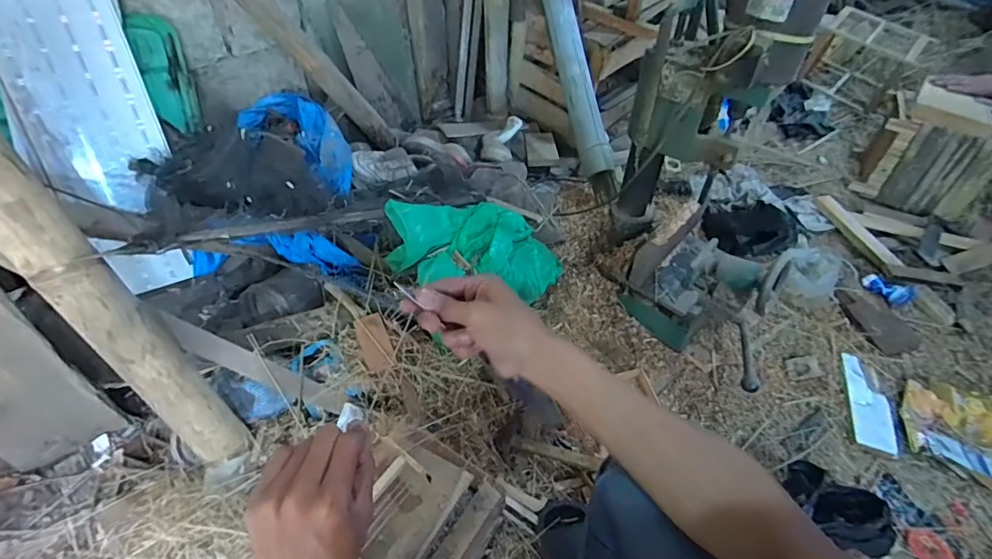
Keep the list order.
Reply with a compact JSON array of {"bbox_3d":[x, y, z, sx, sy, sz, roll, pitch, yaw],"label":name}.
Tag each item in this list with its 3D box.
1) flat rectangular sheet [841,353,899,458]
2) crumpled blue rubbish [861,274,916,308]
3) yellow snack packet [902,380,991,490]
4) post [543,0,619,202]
[{"bbox_3d":[0.761,0.249,0.993,0.073,0.024,0.214,12,47,11],"label":"flat rectangular sheet"},{"bbox_3d":[0.960,0.020,1.193,0.077,0.035,0.107,-28,53,-25],"label":"crumpled blue rubbish"},{"bbox_3d":[0.957,0.308,0.942,0.273,0.030,0.214,22,50,19],"label":"yellow snack packet"},{"bbox_3d":[0.212,-0.603,1.339,0.085,0.094,0.800,-11,85,-11],"label":"post"}]

